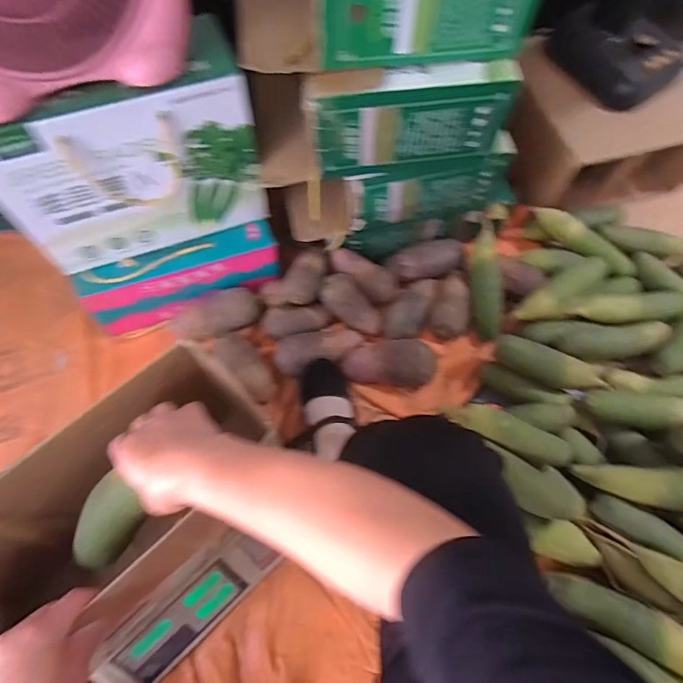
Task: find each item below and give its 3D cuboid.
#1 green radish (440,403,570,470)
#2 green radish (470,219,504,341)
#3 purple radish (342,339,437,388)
[{"bbox_3d":[0.263,0.145,0.703,0.182,0.051,0.052,29,69,11],"label":"green radish"},{"bbox_3d":[0.274,-0.116,0.832,0.046,0.047,0.220,-3,91,-2],"label":"green radish"},{"bbox_3d":[0.084,0.039,0.781,0.162,0.063,0.074,3,66,1],"label":"purple radish"}]

